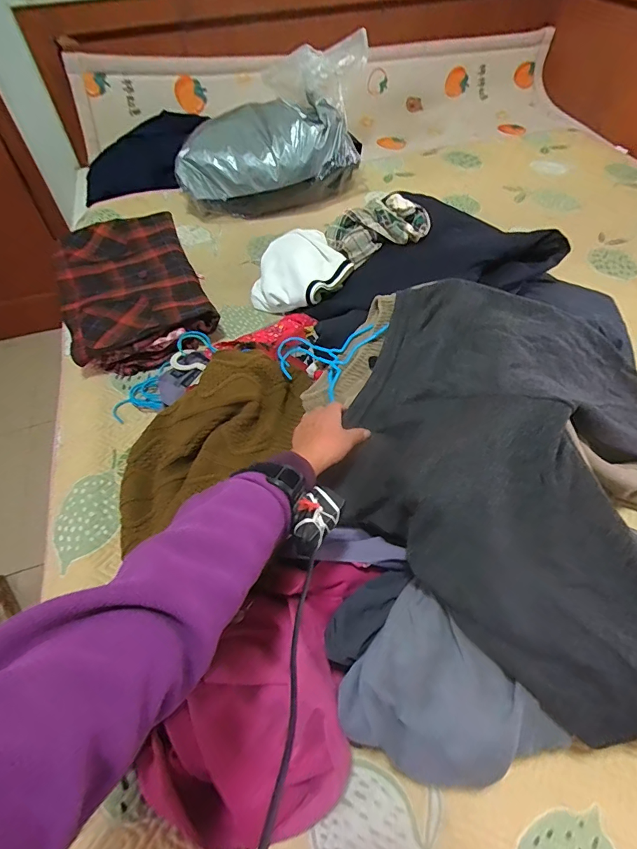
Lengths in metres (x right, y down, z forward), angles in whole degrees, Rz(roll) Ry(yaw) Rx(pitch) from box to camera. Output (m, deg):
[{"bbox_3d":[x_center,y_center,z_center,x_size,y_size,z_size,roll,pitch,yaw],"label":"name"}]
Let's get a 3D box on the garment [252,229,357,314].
[{"bbox_3d":[-0.051,-0.342,0.973,0.225,0.135,0.171,38,63,25],"label":"garment"}]

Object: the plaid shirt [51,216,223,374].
[{"bbox_3d":[-0.443,-0.318,0.984,0.303,0.077,0.498,-21,56,-13],"label":"plaid shirt"}]

